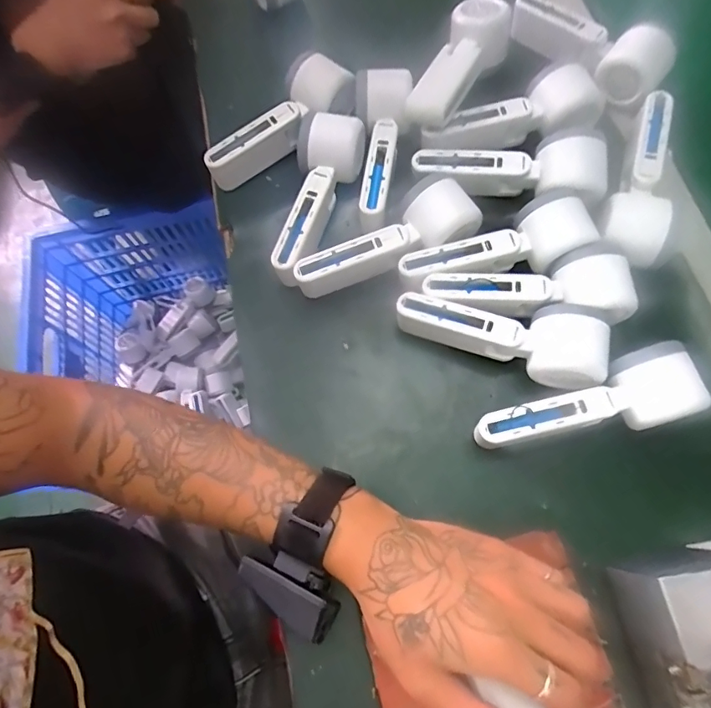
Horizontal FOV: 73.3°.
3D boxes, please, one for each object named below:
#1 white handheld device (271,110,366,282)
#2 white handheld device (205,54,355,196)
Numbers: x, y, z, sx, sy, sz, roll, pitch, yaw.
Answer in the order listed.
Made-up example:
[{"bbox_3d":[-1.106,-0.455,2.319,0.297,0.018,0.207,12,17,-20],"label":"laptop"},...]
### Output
[{"bbox_3d":[-0.033,-0.137,0.433,0.061,0.054,0.160,12,72,7],"label":"white handheld device"},{"bbox_3d":[-0.075,-0.223,0.459,0.164,0.048,0.054,-42,74,2],"label":"white handheld device"}]

